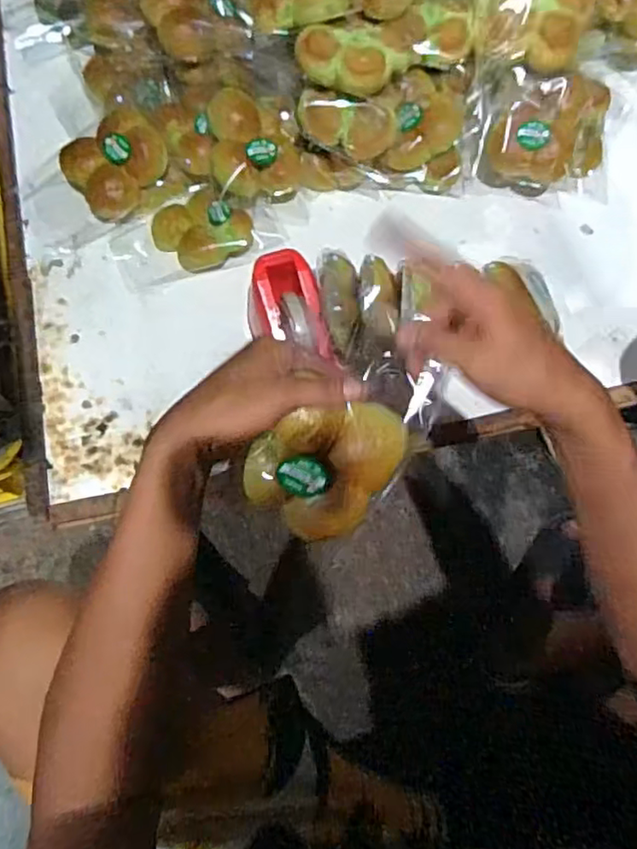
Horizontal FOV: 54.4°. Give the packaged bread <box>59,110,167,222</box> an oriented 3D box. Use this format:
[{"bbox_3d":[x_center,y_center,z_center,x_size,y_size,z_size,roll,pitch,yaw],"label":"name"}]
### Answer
[{"bbox_3d":[-0.244,-0.314,0.750,0.110,0.079,0.100,0,73,-1],"label":"packaged bread"}]

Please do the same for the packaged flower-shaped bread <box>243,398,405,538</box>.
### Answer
[{"bbox_3d":[0.003,0.025,0.455,0.091,0.032,0.108,36,99,-22],"label":"packaged flower-shaped bread"}]

